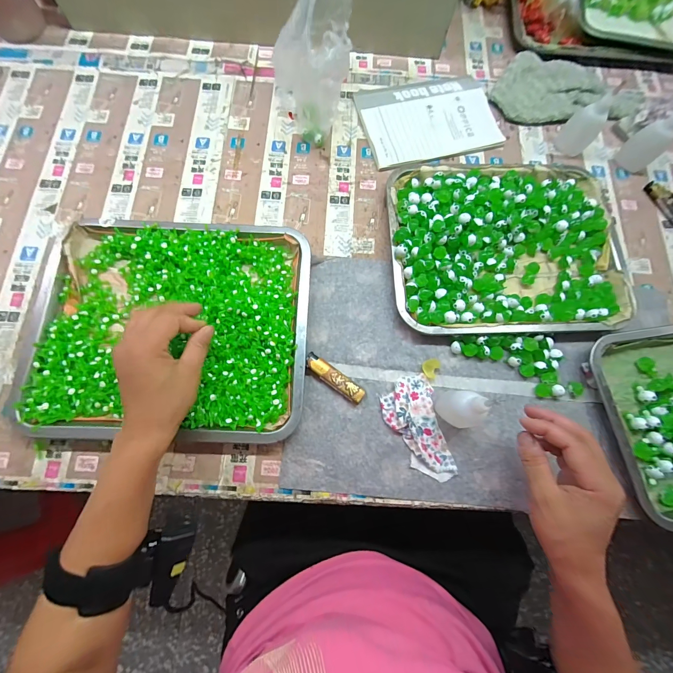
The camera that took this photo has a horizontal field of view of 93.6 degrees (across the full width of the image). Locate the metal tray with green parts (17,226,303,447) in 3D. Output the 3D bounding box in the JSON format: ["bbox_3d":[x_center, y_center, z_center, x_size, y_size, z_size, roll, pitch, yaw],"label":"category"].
[{"bbox_3d":[-0.184,-0.014,0.369,0.297,0.022,0.258,0,76,-2],"label":"metal tray with green parts"}]

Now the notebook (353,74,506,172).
[{"bbox_3d":[0.141,-0.333,0.481,0.203,0.013,0.147,-15,77,-5],"label":"notebook"}]

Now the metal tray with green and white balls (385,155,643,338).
[{"bbox_3d":[0.221,-0.135,0.418,0.298,0.034,0.265,0,76,-2],"label":"metal tray with green and white balls"}]

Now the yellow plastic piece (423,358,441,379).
[{"bbox_3d":[0.114,0.038,0.381,0.020,0.007,0.022,0,76,-2],"label":"yellow plastic piece"}]

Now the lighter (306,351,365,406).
[{"bbox_3d":[-0.003,0.049,0.369,0.079,0.012,0.020,37,78,7],"label":"lighter"}]

